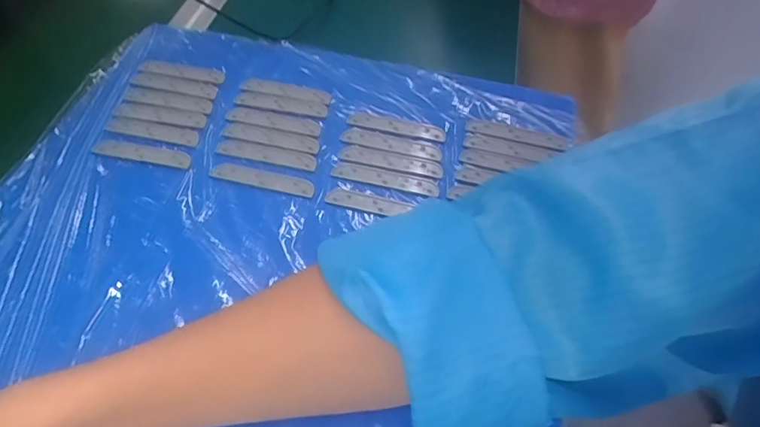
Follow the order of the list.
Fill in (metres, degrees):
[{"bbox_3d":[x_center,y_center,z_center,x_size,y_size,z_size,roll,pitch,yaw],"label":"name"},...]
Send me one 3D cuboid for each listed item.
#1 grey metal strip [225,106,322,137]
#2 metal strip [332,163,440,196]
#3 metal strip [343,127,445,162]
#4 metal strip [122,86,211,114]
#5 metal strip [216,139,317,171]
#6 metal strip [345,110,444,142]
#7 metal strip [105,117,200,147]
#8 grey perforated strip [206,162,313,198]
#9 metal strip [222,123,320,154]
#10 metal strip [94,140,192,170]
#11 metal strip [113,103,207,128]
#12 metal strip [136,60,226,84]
[{"bbox_3d":[-0.085,-0.076,0.402,0.079,0.004,0.018,12,53,8],"label":"grey metal strip"},{"bbox_3d":[0.004,-0.027,0.364,0.079,0.004,0.015,12,53,8],"label":"metal strip"},{"bbox_3d":[0.009,-0.055,0.386,0.079,0.004,0.017,14,53,9],"label":"metal strip"},{"bbox_3d":[-0.176,-0.096,0.417,0.081,0.004,0.018,13,53,8],"label":"metal strip"},{"bbox_3d":[-0.085,-0.046,0.378,0.076,0.004,0.016,11,53,7],"label":"metal strip"},{"bbox_3d":[0.013,-0.070,0.400,0.079,0.004,0.016,13,53,8],"label":"metal strip"},{"bbox_3d":[-0.179,-0.066,0.395,0.079,0.004,0.017,12,53,8],"label":"metal strip"},{"bbox_3d":[-0.085,-0.026,0.365,0.078,0.004,0.015,13,53,9],"label":"grey perforated strip"},{"bbox_3d":[-0.084,-0.060,0.391,0.078,0.004,0.018,12,53,7],"label":"metal strip"},{"bbox_3d":[-0.180,-0.047,0.379,0.077,0.004,0.016,11,53,7],"label":"metal strip"},{"bbox_3d":[-0.178,-0.081,0.406,0.077,0.004,0.016,10,53,6],"label":"metal strip"},{"bbox_3d":[-0.174,-0.126,0.439,0.078,0.004,0.016,10,53,6],"label":"metal strip"}]

